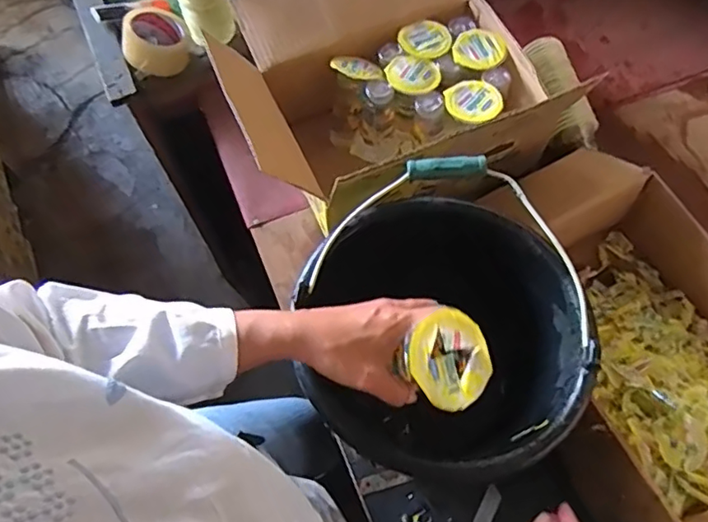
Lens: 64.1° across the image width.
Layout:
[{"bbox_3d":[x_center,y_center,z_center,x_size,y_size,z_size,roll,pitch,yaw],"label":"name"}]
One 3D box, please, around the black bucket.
[{"bbox_3d":[0.082,0.092,0.594,0.259,0.238,0.269,-1,67,1],"label":"black bucket"}]

